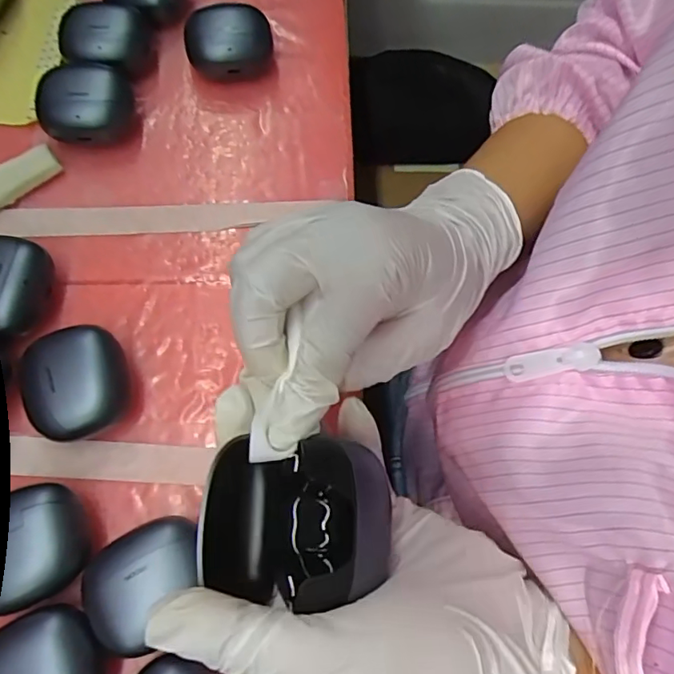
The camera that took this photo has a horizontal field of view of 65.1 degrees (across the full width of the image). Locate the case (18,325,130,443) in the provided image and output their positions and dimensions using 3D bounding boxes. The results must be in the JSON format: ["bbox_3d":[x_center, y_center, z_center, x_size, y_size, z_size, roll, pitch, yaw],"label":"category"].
[{"bbox_3d":[-0.131,0.023,0.270,0.044,0.032,0.054,-15,71,-7],"label":"case"}]

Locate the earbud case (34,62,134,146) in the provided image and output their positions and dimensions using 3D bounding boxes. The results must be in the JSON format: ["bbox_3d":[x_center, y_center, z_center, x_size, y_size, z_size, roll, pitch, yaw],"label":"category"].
[{"bbox_3d":[-0.155,-0.142,0.327,0.052,0.031,0.044,-15,71,-8],"label":"earbud case"}]

